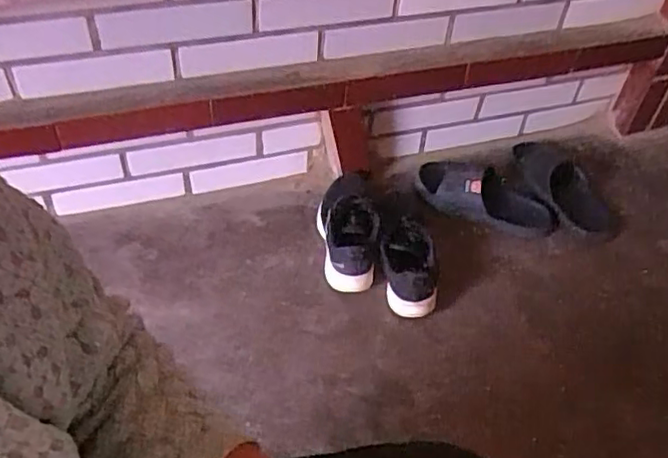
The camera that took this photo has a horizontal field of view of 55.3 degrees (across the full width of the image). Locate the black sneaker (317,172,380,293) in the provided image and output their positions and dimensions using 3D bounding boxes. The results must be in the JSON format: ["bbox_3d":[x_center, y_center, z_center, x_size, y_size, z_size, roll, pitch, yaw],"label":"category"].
[{"bbox_3d":[0.024,0.010,1.140,0.101,0.076,0.208,1,64,-5],"label":"black sneaker"}]

